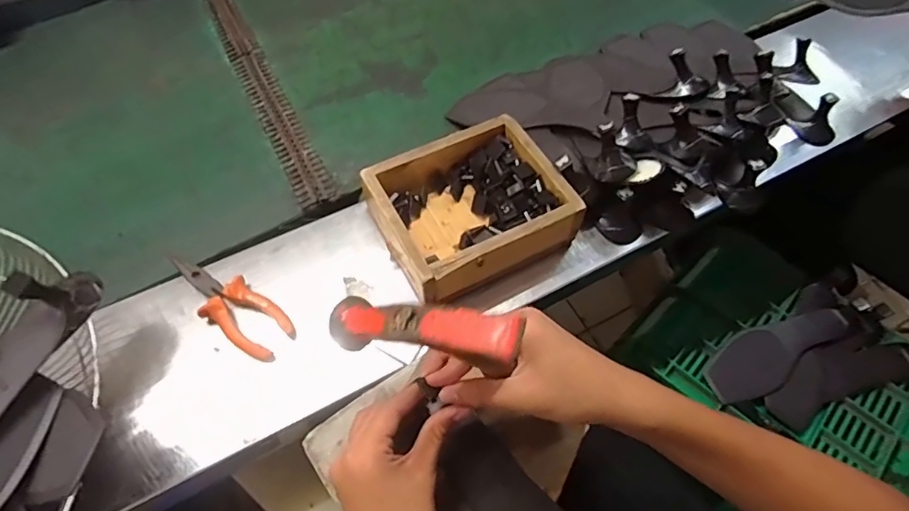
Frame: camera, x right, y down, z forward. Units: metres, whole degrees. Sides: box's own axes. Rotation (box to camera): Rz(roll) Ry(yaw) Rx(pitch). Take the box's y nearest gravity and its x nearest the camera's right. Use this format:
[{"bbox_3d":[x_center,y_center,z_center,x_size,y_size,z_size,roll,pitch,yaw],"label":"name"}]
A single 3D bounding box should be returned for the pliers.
[{"bbox_3d":[-0.220,0.045,0.506,0.142,0.020,0.050,32,64,18],"label":"pliers"}]

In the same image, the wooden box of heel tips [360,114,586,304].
[{"bbox_3d":[0.018,-0.048,0.540,0.182,0.056,0.163,-27,62,-16],"label":"wooden box of heel tips"}]

